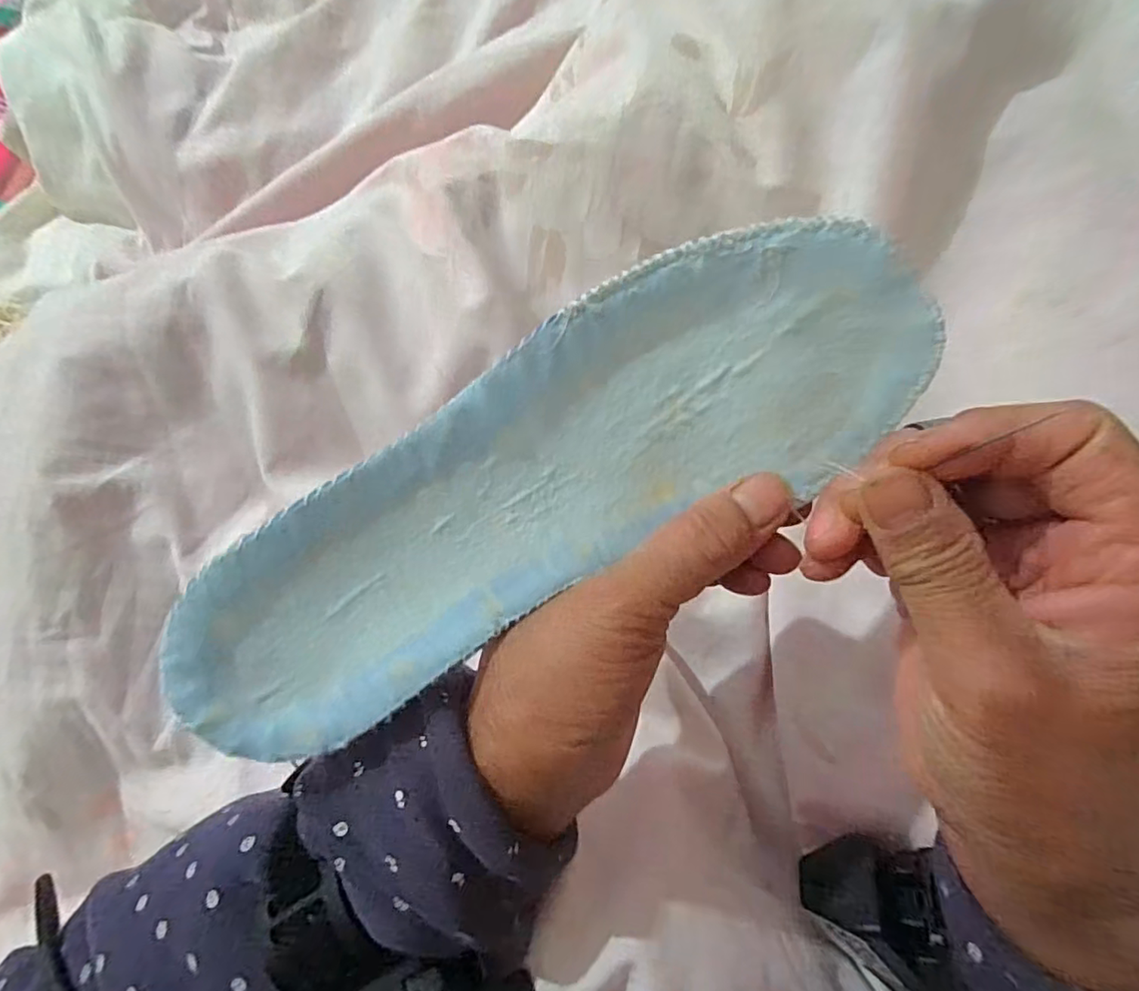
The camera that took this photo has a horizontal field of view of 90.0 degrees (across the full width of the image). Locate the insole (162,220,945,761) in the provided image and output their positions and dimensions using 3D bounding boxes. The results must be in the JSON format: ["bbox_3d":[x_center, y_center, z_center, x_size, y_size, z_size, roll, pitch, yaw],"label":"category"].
[{"bbox_3d":[-0.004,-0.008,0.164,0.230,0.008,0.075,-27,96,-3],"label":"insole"}]

